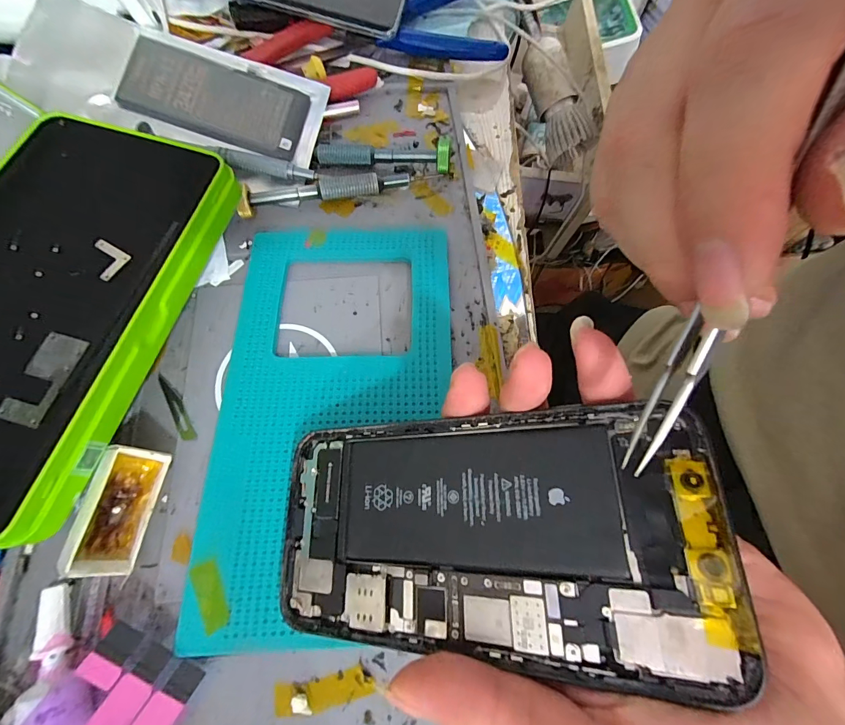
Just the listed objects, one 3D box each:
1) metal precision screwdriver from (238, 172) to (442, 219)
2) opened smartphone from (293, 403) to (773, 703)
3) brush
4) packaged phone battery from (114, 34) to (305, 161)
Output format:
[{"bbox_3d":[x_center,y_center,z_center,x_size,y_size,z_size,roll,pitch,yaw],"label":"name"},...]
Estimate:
[{"bbox_3d":[-0.048,-0.103,0.221,0.117,0.012,0.012,-13,71,-6],"label":"metal precision screwdriver"},{"bbox_3d":[0.013,0.056,0.128,0.147,0.005,0.072,-8,69,24],"label":"opened smartphone"},{"bbox_3d":[0.125,-0.233,0.335,0.038,0.030,0.107,-21,94,-8],"label":"brush"},{"bbox_3d":[-0.123,-0.158,0.223,0.099,0.004,0.046,15,82,-9],"label":"packaged phone battery"}]

